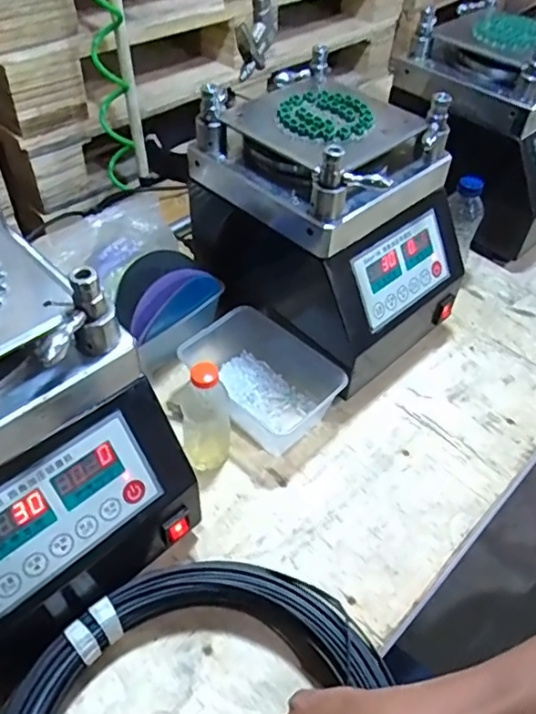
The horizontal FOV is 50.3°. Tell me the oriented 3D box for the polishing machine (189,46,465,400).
[{"bbox_3d":[0.076,-0.154,0.705,0.212,0.283,0.282,-34,58,-29],"label":"polishing machine"}]

